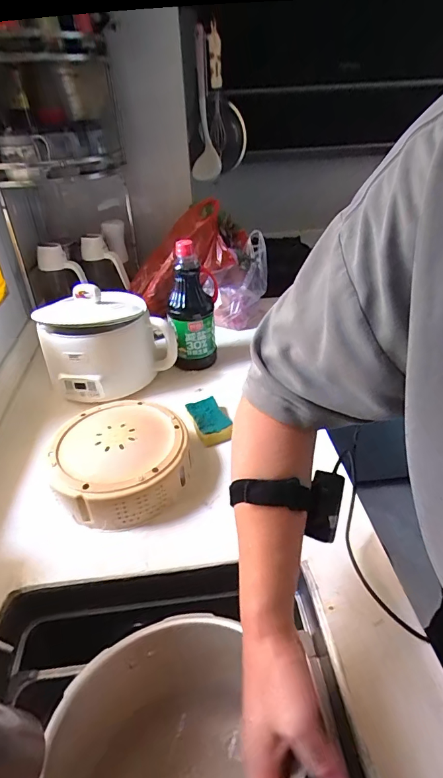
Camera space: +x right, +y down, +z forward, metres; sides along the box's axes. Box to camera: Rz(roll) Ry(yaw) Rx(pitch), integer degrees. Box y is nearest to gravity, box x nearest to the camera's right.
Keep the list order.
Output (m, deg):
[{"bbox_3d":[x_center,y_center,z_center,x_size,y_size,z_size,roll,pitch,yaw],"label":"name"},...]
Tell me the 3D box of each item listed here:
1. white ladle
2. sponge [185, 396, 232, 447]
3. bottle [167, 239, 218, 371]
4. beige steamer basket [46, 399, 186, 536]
[{"bbox_3d":[-0.045,-0.728,1.076,0.072,0.322,0.071,-1,35,2],"label":"white ladle"},{"bbox_3d":[-0.017,0.053,0.731,0.068,0.027,0.095,-14,36,-16],"label":"sponge"},{"bbox_3d":[-0.057,-0.156,0.828,0.089,0.255,0.073,-1,35,2],"label":"bottle"},{"bbox_3d":[-0.151,0.105,0.628,0.192,0.075,0.195,-16,37,-19],"label":"beige steamer basket"}]

